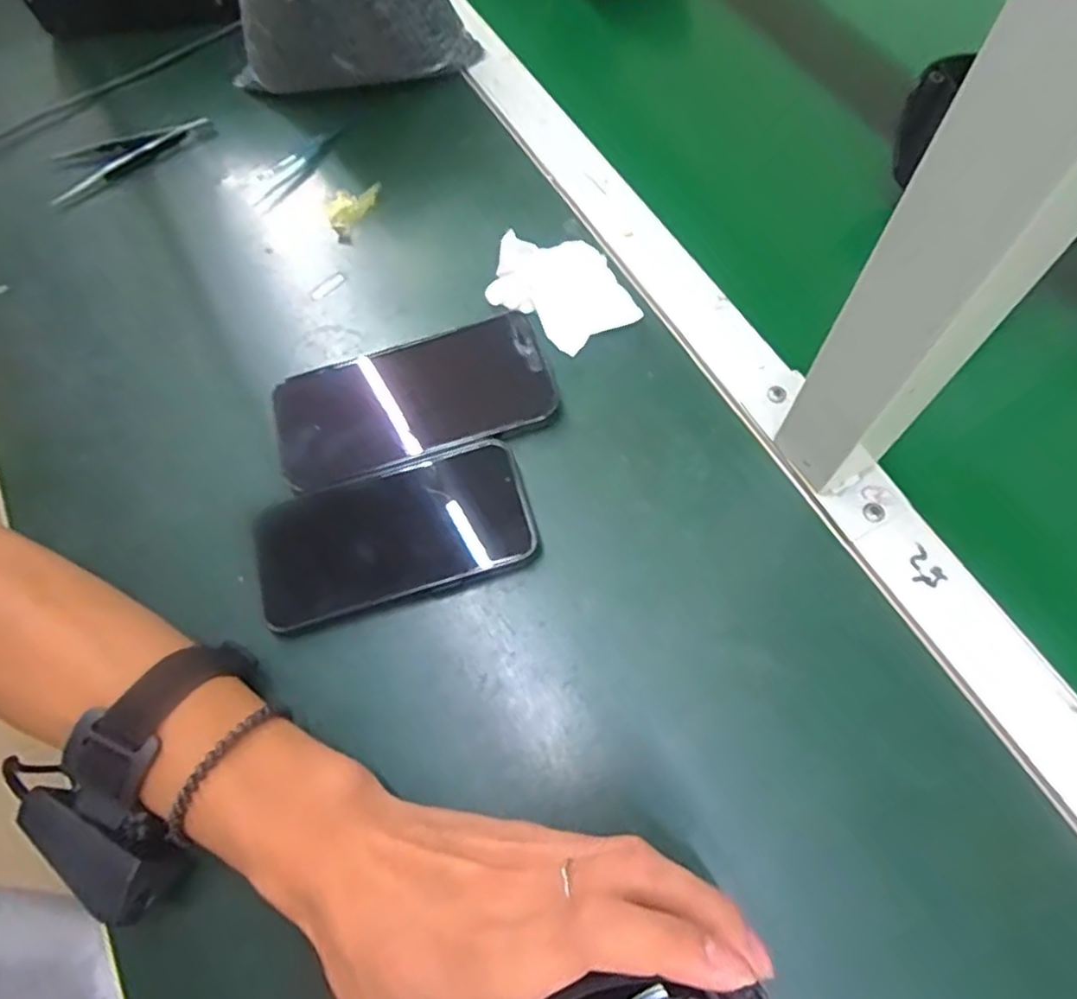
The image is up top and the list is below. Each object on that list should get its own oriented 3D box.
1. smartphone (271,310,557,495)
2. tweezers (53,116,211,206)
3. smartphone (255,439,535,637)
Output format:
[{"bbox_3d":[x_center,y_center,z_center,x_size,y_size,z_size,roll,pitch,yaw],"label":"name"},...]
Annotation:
[{"bbox_3d":[-0.074,-0.060,0.391,0.159,0.010,0.078,-16,67,-3],"label":"smartphone"},{"bbox_3d":[-0.302,-0.257,0.494,0.119,0.012,0.042,-27,68,-7],"label":"tweezers"},{"bbox_3d":[-0.079,0.017,0.359,0.144,0.014,0.074,-17,67,-3],"label":"smartphone"}]

